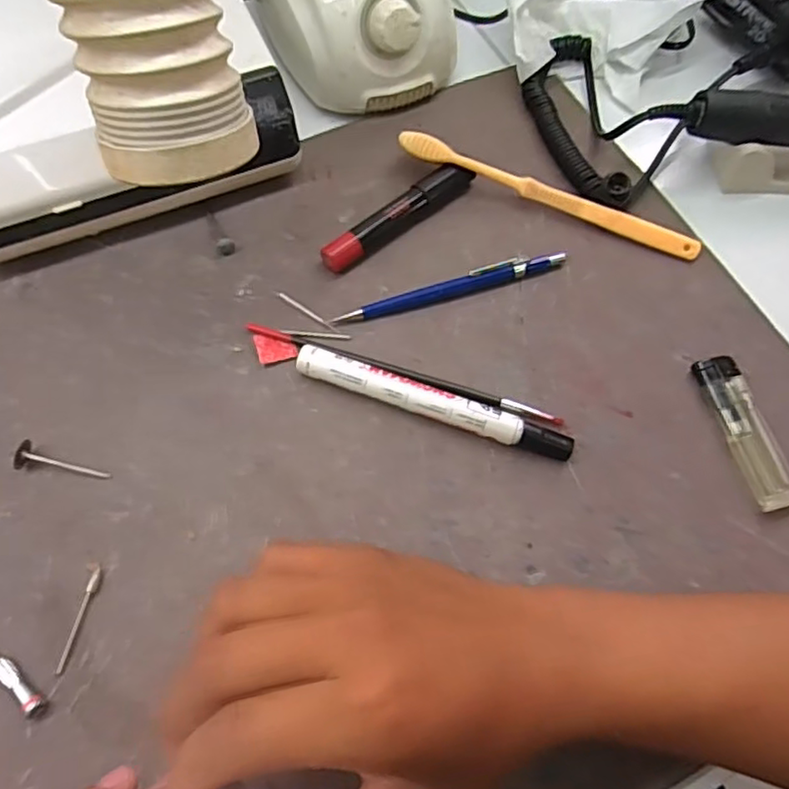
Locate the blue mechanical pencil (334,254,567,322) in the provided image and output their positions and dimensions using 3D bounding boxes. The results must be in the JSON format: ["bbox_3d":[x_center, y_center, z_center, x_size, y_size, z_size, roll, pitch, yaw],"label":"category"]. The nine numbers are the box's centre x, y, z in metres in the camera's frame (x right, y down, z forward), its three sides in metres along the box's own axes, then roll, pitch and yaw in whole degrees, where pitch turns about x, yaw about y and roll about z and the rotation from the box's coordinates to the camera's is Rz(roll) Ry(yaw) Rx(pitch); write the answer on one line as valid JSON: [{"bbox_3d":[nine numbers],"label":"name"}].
[{"bbox_3d":[0.033,-0.059,0.353,0.130,0.012,0.012,-17,68,-9],"label":"blue mechanical pencil"}]

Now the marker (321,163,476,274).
[{"bbox_3d":[0.004,-0.103,0.369,0.107,0.017,0.018,-37,72,-16],"label":"marker"}]

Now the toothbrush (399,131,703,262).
[{"bbox_3d":[0.090,-0.116,0.370,0.182,0.026,0.010,19,67,7],"label":"toothbrush"}]

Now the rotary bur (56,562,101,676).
[{"bbox_3d":[-0.141,0.100,0.283,0.007,0.004,0.047,9,66,2],"label":"rotary bur"}]

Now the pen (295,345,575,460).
[{"bbox_3d":[0.019,0.005,0.323,0.143,0.015,0.017,18,67,6],"label":"pen"}]

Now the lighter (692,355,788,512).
[{"bbox_3d":[0.181,0.018,0.324,0.024,0.011,0.081,-13,67,-7],"label":"lighter"}]

